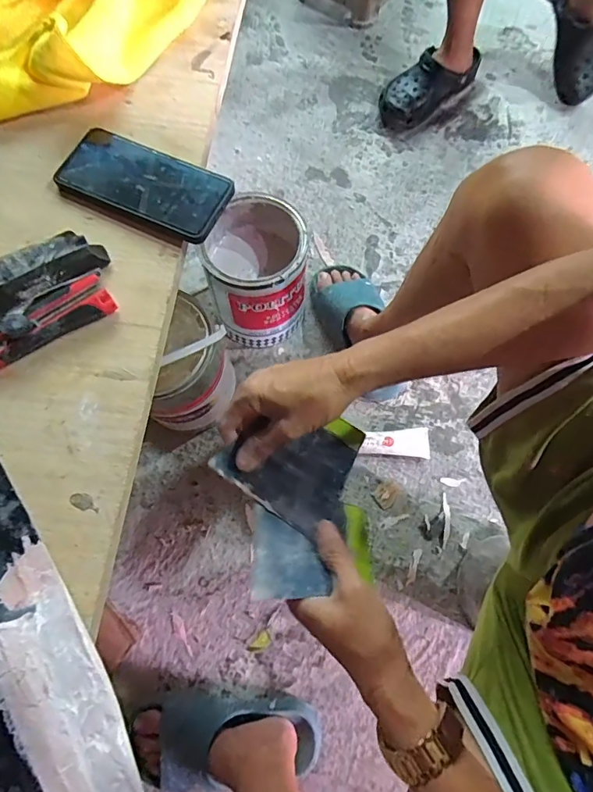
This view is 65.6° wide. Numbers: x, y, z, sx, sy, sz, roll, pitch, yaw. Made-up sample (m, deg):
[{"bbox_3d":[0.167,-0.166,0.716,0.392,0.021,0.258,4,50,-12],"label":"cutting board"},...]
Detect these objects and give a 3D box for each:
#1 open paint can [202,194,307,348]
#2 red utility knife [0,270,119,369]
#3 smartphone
[{"bbox_3d":[-0.066,-0.210,0.777,0.159,0.203,0.184,0,72,-1],"label":"open paint can"},{"bbox_3d":[-0.227,-0.058,0.394,0.140,0.027,0.036,-35,76,-11],"label":"red utility knife"},{"bbox_3d":[-0.149,-0.209,0.454,0.163,0.014,0.079,24,73,7],"label":"smartphone"}]

